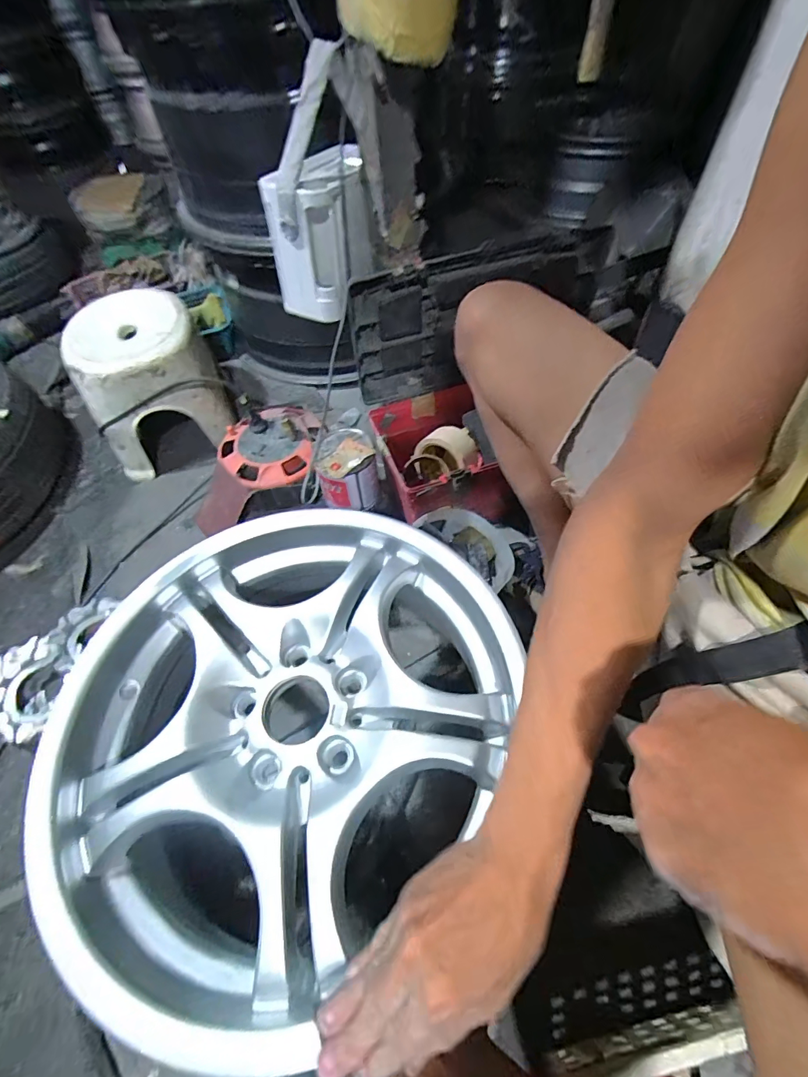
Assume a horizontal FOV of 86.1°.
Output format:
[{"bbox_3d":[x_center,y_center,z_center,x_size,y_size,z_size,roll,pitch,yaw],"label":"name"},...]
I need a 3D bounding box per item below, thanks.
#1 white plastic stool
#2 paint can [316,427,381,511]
[{"bbox_3d":[-0.496,-0.309,0.866,0.239,0.227,0.238,-23,58,-12],"label":"white plastic stool"},{"bbox_3d":[-0.100,-0.116,0.750,0.096,0.107,0.094,-2,56,2],"label":"paint can"}]

